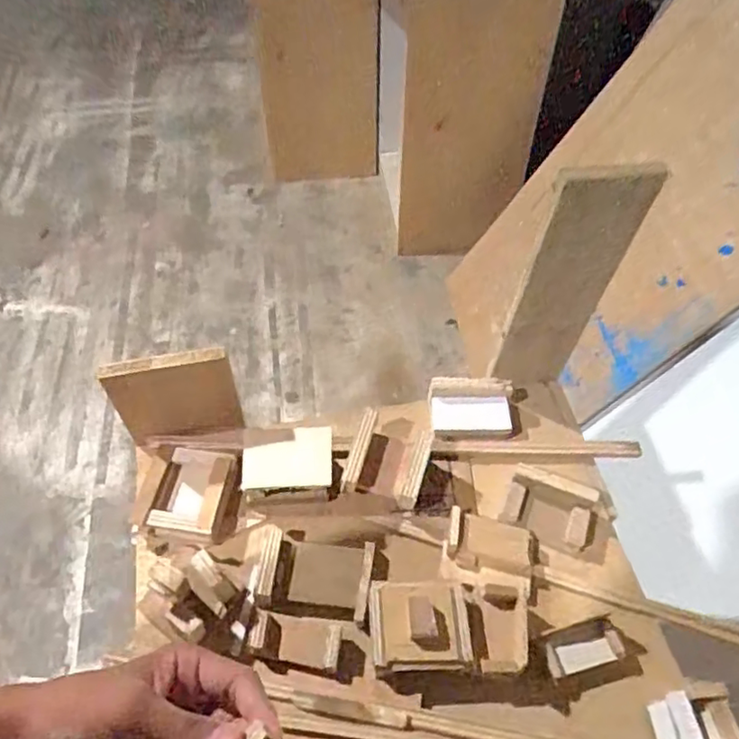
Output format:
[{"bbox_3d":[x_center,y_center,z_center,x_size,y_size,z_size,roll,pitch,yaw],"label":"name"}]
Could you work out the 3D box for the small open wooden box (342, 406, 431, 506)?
[{"bbox_3d":[0.023,0.106,0.717,0.080,0.058,0.087,11,54,8],"label":"small open wooden box"}]

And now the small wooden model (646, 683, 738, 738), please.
[{"bbox_3d":[0.292,0.324,0.565,0.049,0.076,0.059,-6,53,-5],"label":"small wooden model"}]

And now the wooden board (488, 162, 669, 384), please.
[{"bbox_3d":[0.214,-0.089,0.674,0.099,0.295,0.018,1,51,-6],"label":"wooden board"}]

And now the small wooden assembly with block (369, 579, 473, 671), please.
[{"bbox_3d":[0.050,0.255,0.624,0.093,0.029,0.079,-2,53,-2],"label":"small wooden assembly with block"}]

